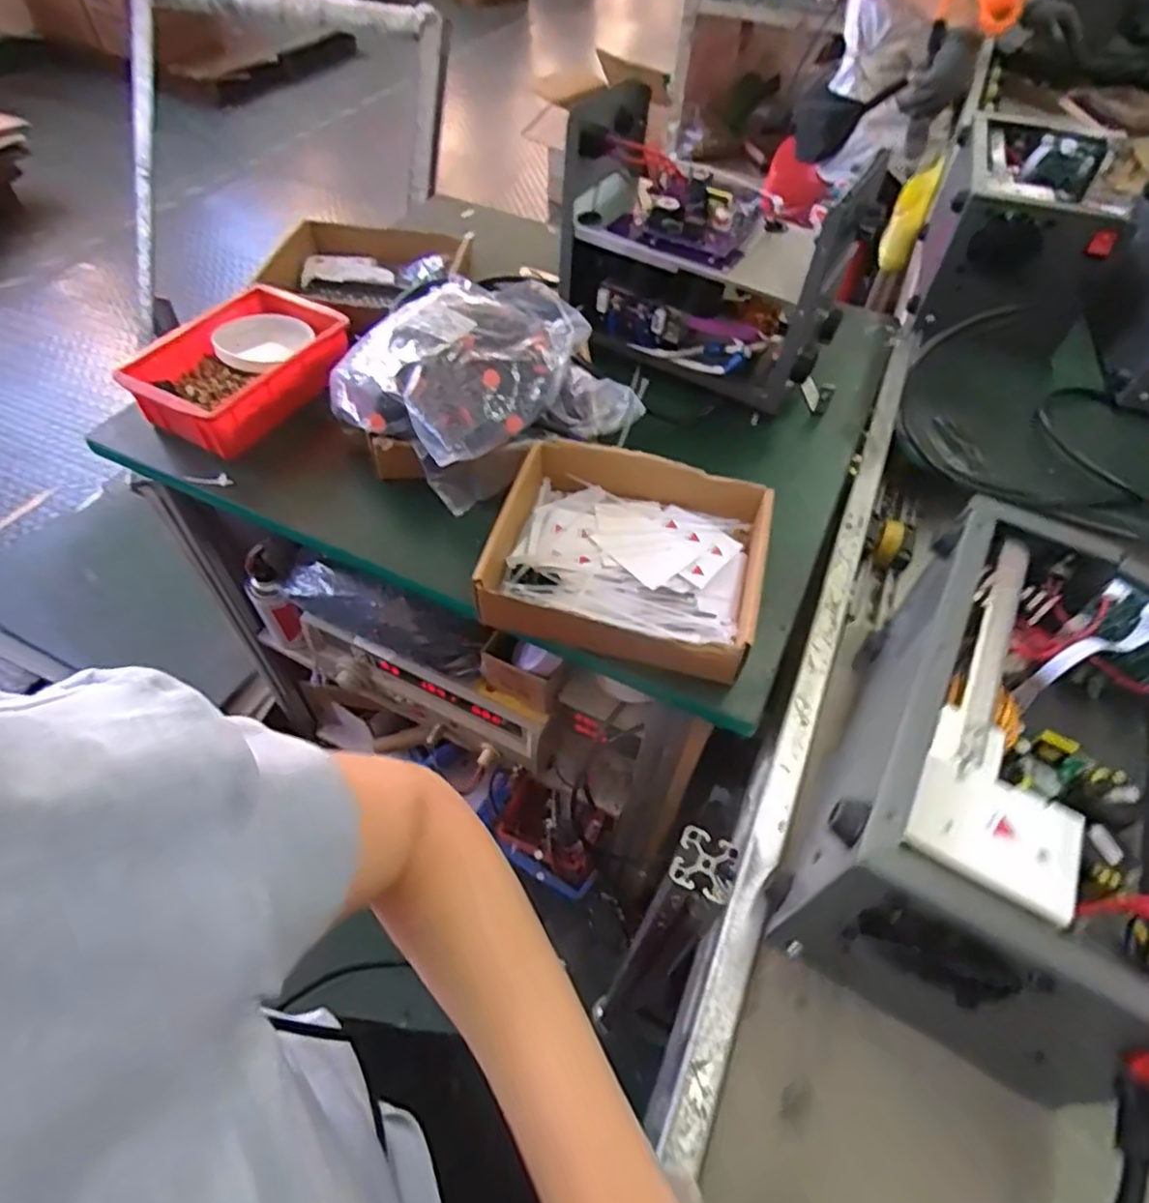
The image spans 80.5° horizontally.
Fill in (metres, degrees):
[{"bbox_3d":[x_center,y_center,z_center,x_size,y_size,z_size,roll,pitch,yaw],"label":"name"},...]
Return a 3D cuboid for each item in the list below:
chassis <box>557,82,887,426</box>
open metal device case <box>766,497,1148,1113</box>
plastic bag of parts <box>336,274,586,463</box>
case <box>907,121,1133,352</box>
[{"bbox_3d":[0.137,-0.360,0.713,0.294,0.206,0.147,26,56,17],"label":"chassis"},{"bbox_3d":[0.257,0.100,0.402,0.164,0.140,0.277,27,56,18],"label":"open metal device case"},{"bbox_3d":[-0.106,-0.228,0.632,0.181,0.072,0.245,27,56,17],"label":"plastic bag of parts"},{"bbox_3d":[0.550,-0.471,0.857,0.170,0.145,0.297,18,54,11],"label":"case"}]

